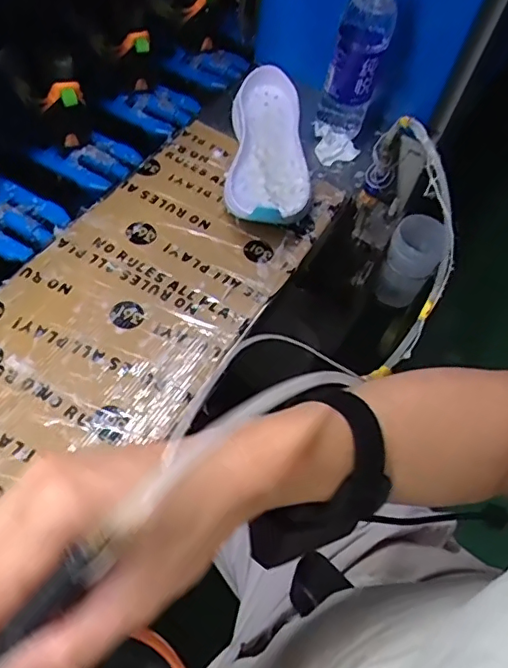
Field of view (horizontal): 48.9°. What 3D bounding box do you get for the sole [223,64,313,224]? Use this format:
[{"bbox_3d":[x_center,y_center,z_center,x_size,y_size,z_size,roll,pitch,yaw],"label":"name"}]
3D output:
[{"bbox_3d":[0.021,-0.232,0.693,0.105,0.053,0.295,6,57,-5],"label":"sole"}]

